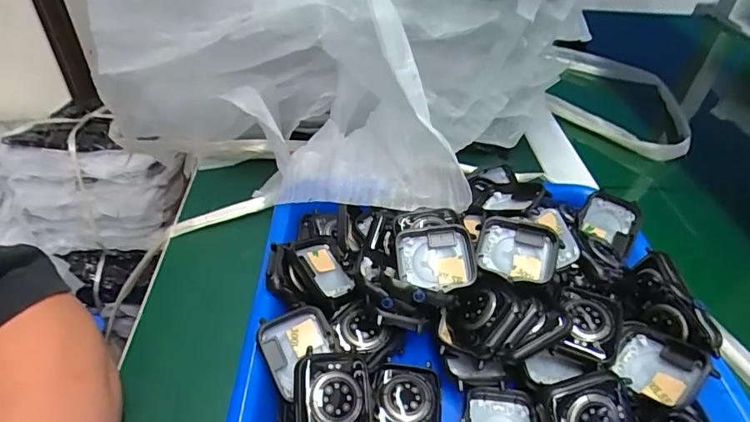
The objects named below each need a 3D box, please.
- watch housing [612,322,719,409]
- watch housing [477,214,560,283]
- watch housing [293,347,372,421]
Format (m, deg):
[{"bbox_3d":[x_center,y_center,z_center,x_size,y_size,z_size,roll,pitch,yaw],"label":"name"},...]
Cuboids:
[{"bbox_3d":[0.143,0.079,0.241,0.034,0.008,0.043,-52,32,-8],"label":"watch housing"},{"bbox_3d":[0.081,0.022,0.270,0.043,0.010,0.040,2,61,8],"label":"watch housing"},{"bbox_3d":[-0.020,0.091,0.231,0.037,0.013,0.042,3,63,-10],"label":"watch housing"}]

